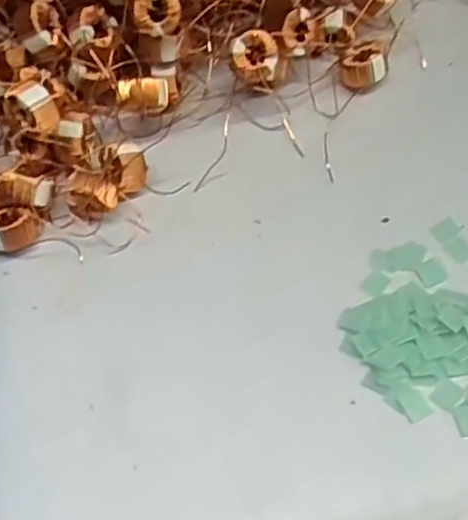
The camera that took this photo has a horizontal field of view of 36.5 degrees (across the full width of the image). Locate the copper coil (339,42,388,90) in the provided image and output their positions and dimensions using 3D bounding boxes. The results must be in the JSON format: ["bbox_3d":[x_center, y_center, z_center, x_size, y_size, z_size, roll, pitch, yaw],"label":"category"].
[{"bbox_3d":[0.068,-0.101,0.372,0.024,0.017,0.021,10,64,10],"label":"copper coil"}]

